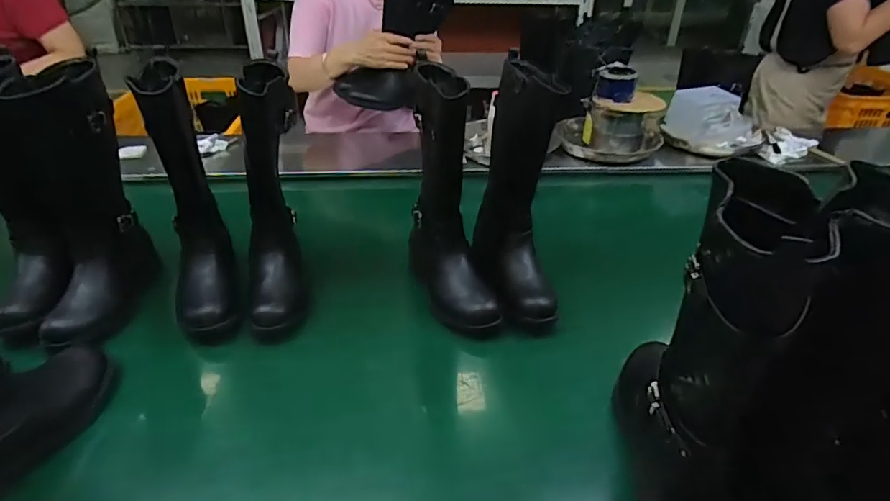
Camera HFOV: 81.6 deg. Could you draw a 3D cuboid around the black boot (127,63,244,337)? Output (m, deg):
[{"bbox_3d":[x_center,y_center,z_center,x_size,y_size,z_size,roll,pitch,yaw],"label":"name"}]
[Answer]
[{"bbox_3d":[-0.357,-0.060,0.711,0.086,0.317,0.231,-15,37,-23],"label":"black boot"}]

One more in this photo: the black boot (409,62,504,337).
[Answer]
[{"bbox_3d":[0.013,-0.070,0.719,0.096,0.304,0.222,-6,34,-11],"label":"black boot"}]

